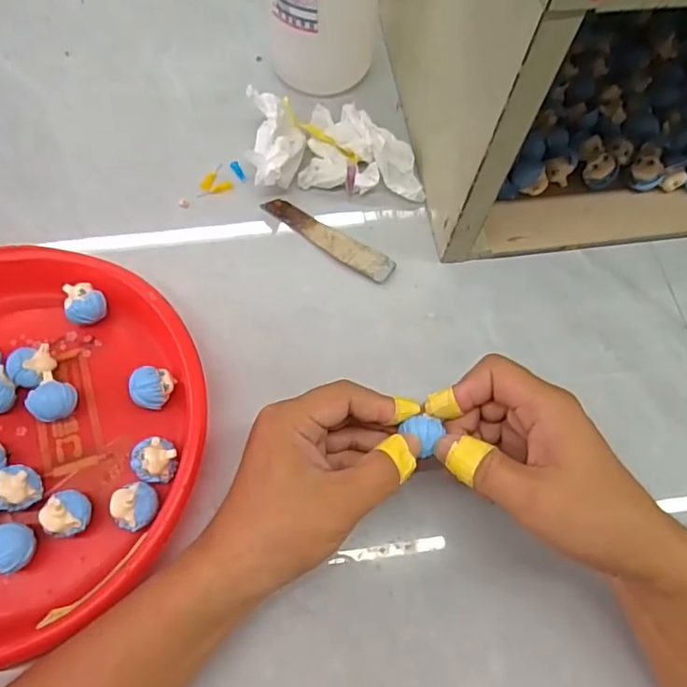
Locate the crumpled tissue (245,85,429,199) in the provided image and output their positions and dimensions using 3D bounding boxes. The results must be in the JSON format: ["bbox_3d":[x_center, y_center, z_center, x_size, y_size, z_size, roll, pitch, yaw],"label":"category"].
[{"bbox_3d":[-0.006,-0.162,0.457,0.134,0.045,0.085,-3,68,-4],"label":"crumpled tissue"}]

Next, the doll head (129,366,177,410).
[{"bbox_3d":[-0.127,0.028,0.371,0.024,0.023,0.027,37,70,12],"label":"doll head"}]

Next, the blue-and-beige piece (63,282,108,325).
[{"bbox_3d":[-0.185,-0.027,0.398,0.028,0.025,0.027,36,70,11],"label":"blue-and-beige piece"}]

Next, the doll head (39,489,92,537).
[{"bbox_3d":[-0.166,0.103,0.338,0.021,0.029,0.026,15,67,3],"label":"doll head"}]

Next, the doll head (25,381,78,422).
[{"bbox_3d":[-0.191,0.040,0.368,0.026,0.022,0.024,7,67,0],"label":"doll head"}]

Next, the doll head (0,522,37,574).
[{"bbox_3d":[-0.198,0.121,0.333,0.025,0.027,0.027,17,67,4],"label":"doll head"}]

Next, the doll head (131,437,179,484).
[{"bbox_3d":[-0.118,0.075,0.353,0.028,0.025,0.026,1,67,-3],"label":"doll head"}]

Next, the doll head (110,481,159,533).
[{"bbox_3d":[-0.126,0.101,0.343,0.026,0.027,0.025,1,67,-3],"label":"doll head"}]

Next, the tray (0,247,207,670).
[{"bbox_3d":[-0.214,0.060,0.354,0.244,0.038,0.246,1,67,-3],"label":"tray"}]

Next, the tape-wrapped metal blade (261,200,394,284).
[{"bbox_3d":[-0.014,-0.084,0.445,0.118,0.006,0.022,32,68,15],"label":"tape-wrapped metal blade"}]

